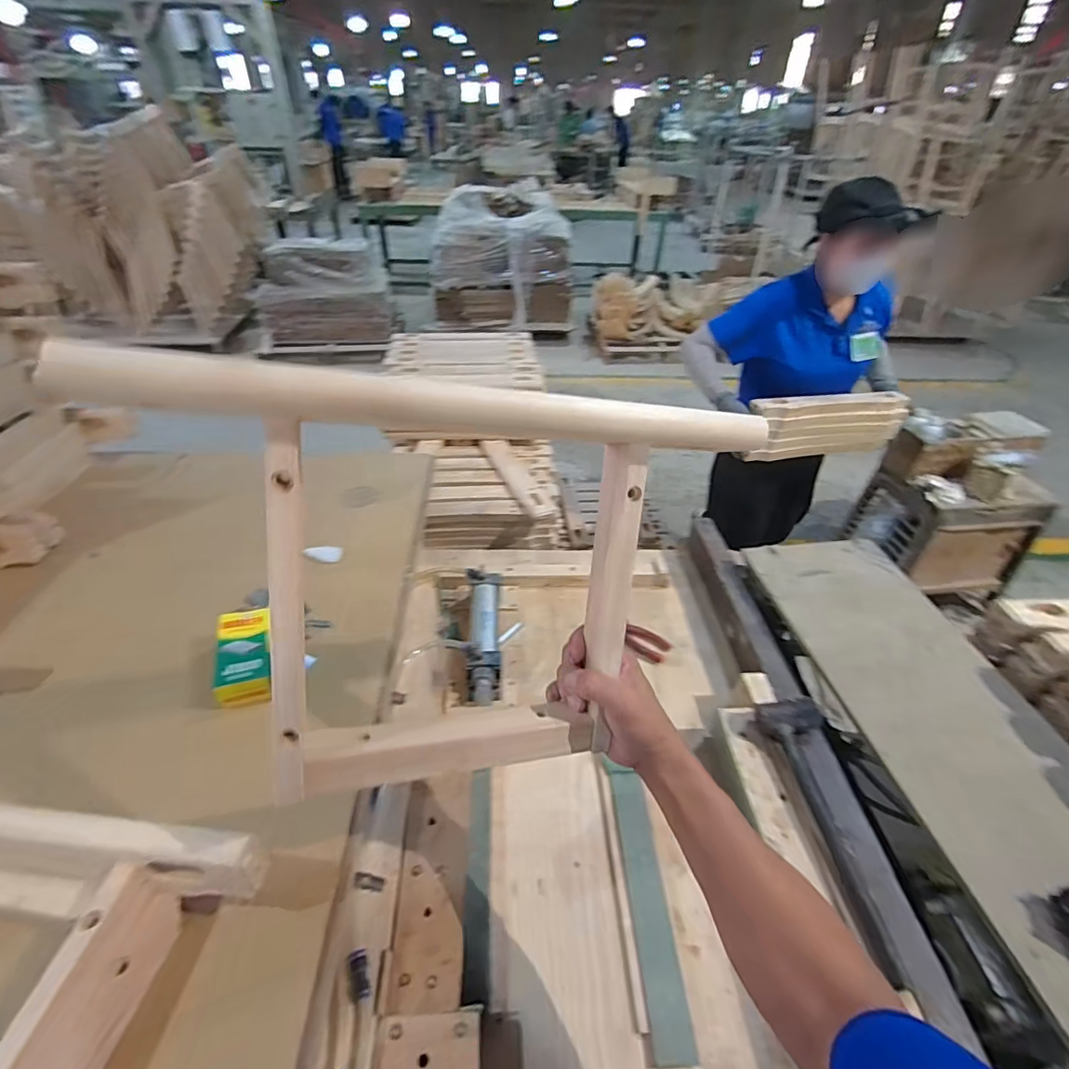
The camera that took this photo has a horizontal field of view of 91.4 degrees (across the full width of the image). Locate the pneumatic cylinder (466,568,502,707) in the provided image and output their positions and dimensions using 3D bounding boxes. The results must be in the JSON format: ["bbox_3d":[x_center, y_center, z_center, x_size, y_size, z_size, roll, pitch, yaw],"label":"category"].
[{"bbox_3d":[-0.090,0.183,0.936,0.070,0.077,0.275,-2,40,-5],"label":"pneumatic cylinder"}]

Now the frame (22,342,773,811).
[{"bbox_3d":[-0.062,0.054,0.409,0.448,0.331,0.060,1,14,-21],"label":"frame"}]

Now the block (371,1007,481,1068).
[{"bbox_3d":[-0.103,0.504,0.501,0.100,0.014,0.068,-1,40,-4],"label":"block"}]

